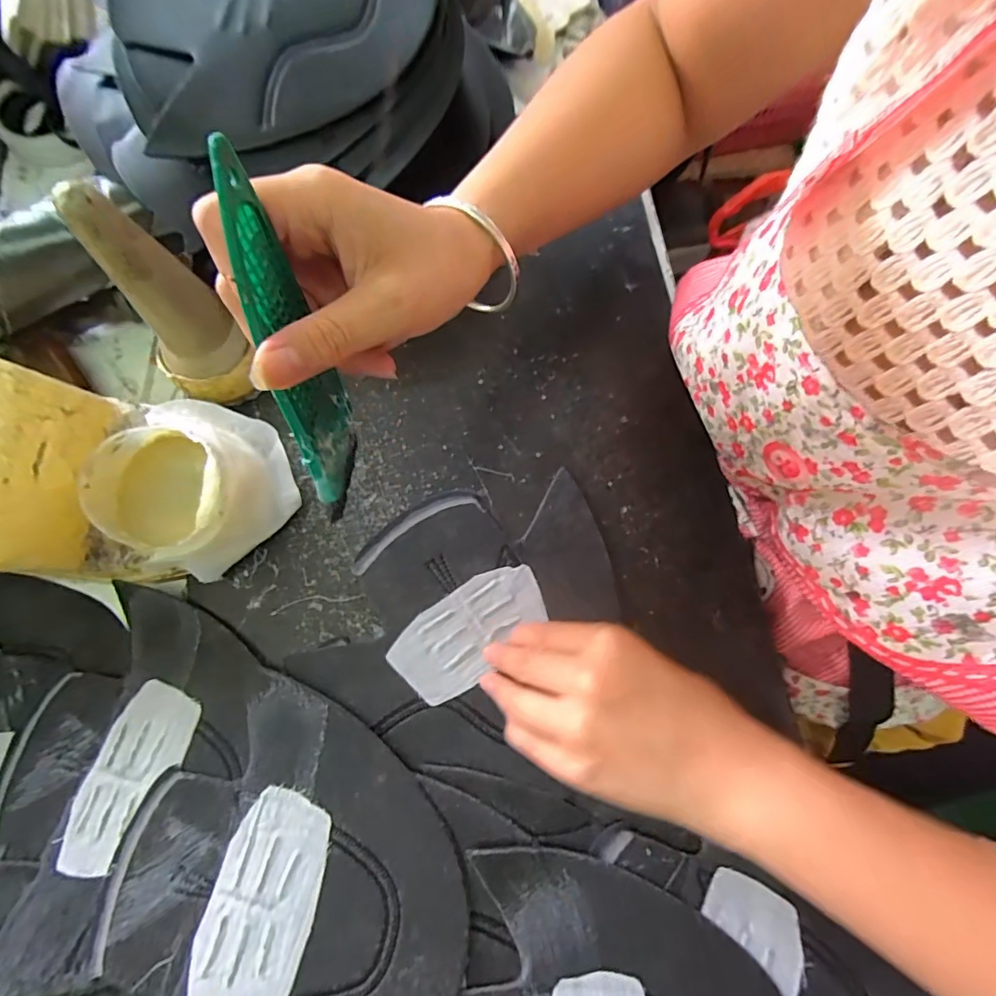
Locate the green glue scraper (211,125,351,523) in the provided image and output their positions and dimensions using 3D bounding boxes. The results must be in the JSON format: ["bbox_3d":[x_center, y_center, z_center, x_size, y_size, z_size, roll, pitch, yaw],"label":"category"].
[{"bbox_3d":[-0.077,-0.056,0.200,0.008,0.134,0.039,2,39,11],"label":"green glue scraper"}]

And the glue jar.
[{"bbox_3d":[-0.175,-0.010,0.302,0.095,0.066,0.089,-37,76,-9],"label":"glue jar"}]

